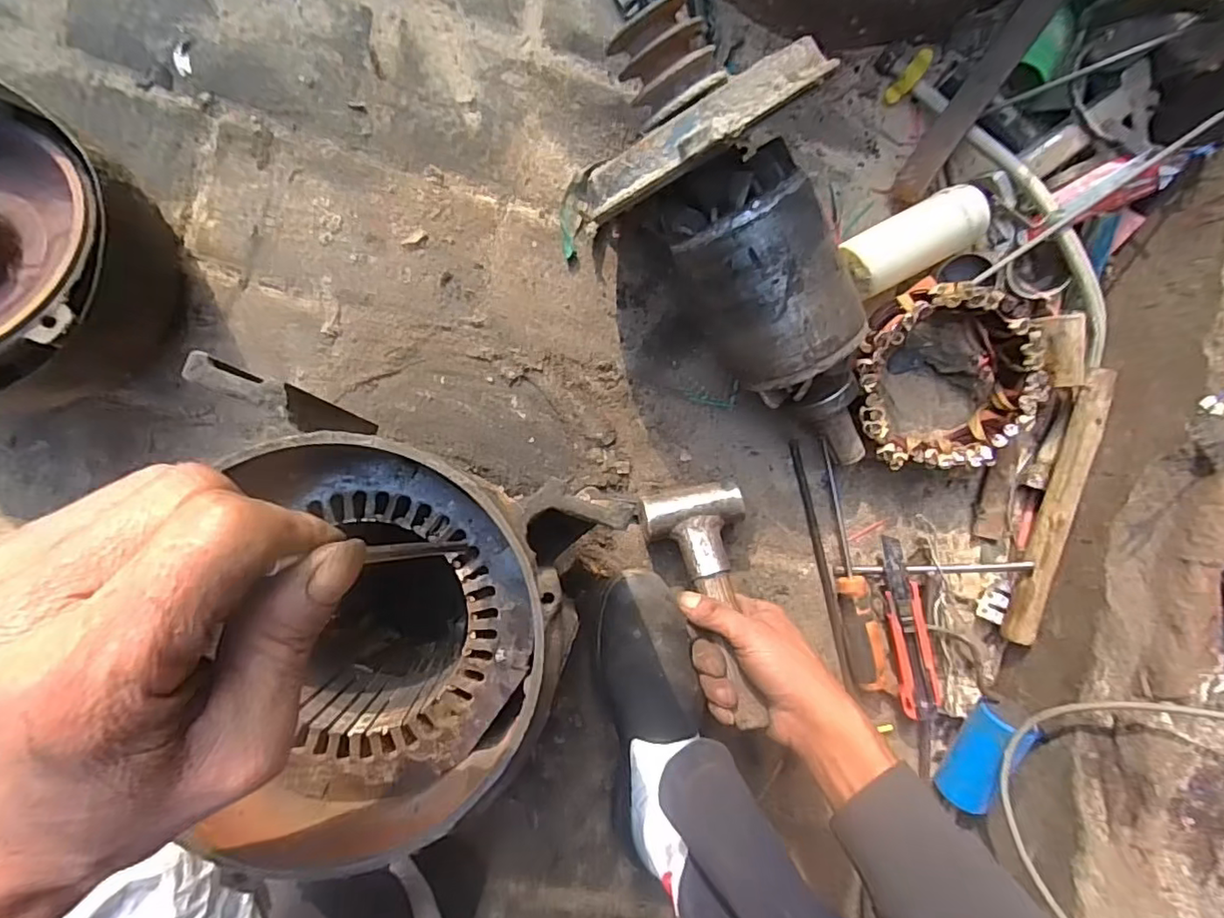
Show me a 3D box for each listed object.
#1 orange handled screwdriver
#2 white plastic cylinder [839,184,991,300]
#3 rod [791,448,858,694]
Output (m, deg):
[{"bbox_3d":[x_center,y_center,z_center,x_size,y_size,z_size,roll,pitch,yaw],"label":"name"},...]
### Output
[{"bbox_3d":[0.228,0.108,0.552,0.033,0.034,0.245,-13,97,-4],"label":"orange handled screwdriver"},{"bbox_3d":[0.264,-0.192,0.518,0.124,0.047,0.053,-28,97,-5],"label":"white plastic cylinder"},{"bbox_3d":[0.207,0.104,0.559,0.014,0.014,0.249,-15,97,-4],"label":"rod"}]

